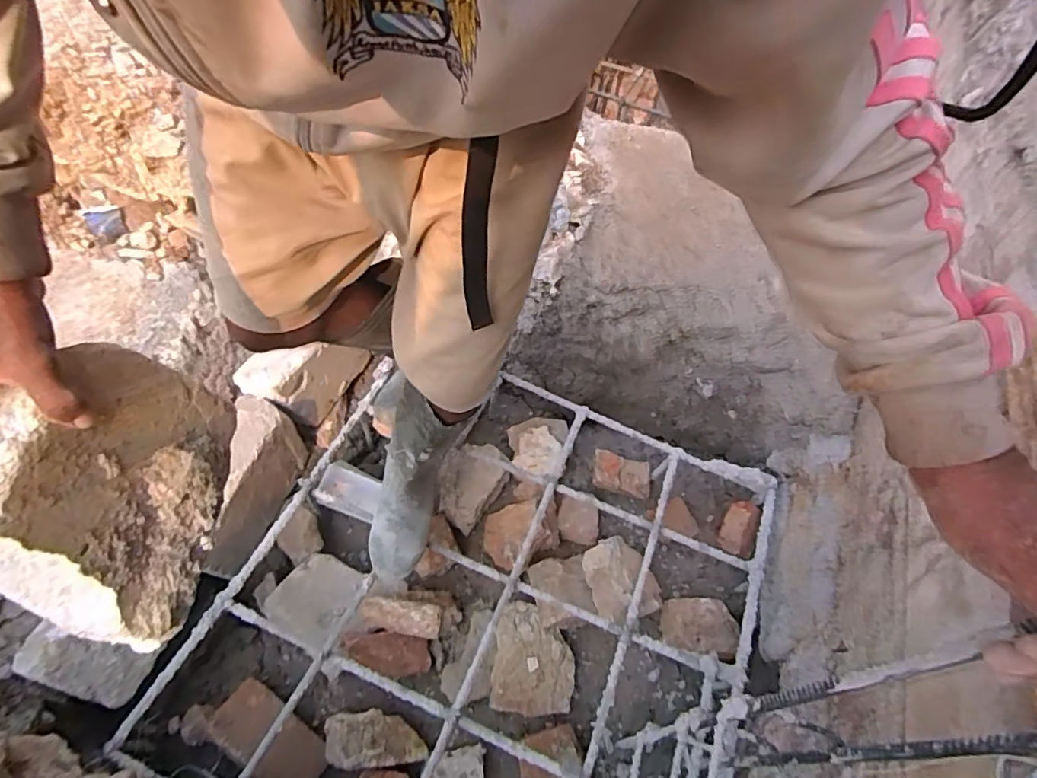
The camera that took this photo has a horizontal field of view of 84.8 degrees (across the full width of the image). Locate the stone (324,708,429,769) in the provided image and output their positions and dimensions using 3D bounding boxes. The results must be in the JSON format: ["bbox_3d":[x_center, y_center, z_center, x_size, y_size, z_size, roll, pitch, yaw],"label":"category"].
[{"bbox_3d":[-0.250,0.622,1.006,0.182,0.056,0.087,18,54,-17],"label":"stone"}]

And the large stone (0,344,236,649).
[{"bbox_3d":[-0.360,0.082,0.495,0.127,0.219,0.216,-6,53,19],"label":"large stone"}]

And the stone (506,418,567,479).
[{"bbox_3d":[0.037,0.130,1.336,0.127,0.061,0.141,14,83,-6],"label":"stone"}]

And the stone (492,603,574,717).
[{"bbox_3d":[0.029,0.519,1.088,0.149,0.087,0.179,5,56,-2],"label":"stone"}]

